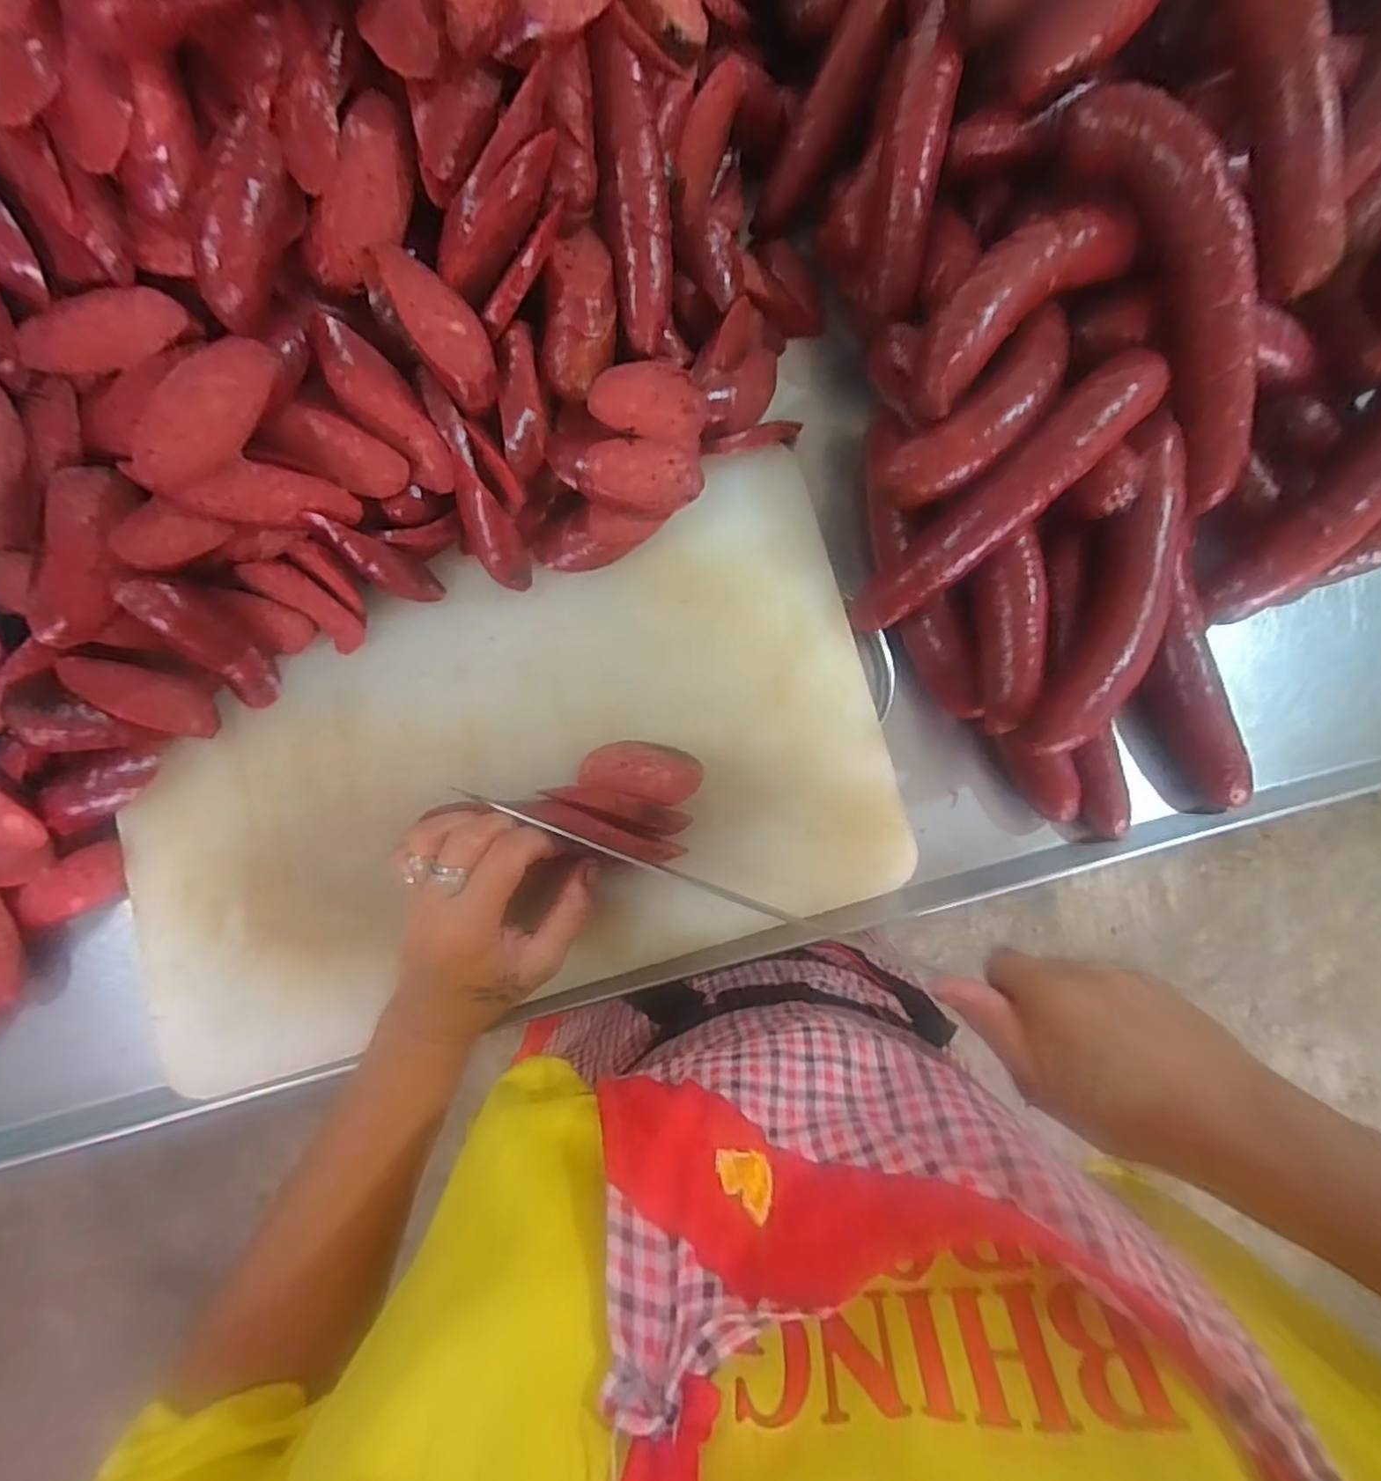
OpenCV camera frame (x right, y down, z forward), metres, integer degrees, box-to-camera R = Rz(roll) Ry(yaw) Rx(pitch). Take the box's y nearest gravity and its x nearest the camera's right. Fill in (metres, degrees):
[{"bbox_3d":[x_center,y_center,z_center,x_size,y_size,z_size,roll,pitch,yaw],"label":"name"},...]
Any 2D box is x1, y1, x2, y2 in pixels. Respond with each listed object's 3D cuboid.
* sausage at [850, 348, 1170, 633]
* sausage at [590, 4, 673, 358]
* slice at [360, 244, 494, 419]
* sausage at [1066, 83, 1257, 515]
[{"bbox_3d":[0.178,-0.139,0.380,0.202,0.046,0.041,-42,87,16],"label":"sausage"},{"bbox_3d":[-0.030,-0.299,0.369,0.034,0.031,0.148,-7,105,-4],"label":"sausage"},{"bbox_3d":[-0.131,-0.214,0.341,0.036,0.019,0.087,-40,103,-6],"label":"slice"},{"bbox_3d":[0.291,-0.265,0.390,0.047,0.056,0.245,-26,102,-5],"label":"sausage"}]

